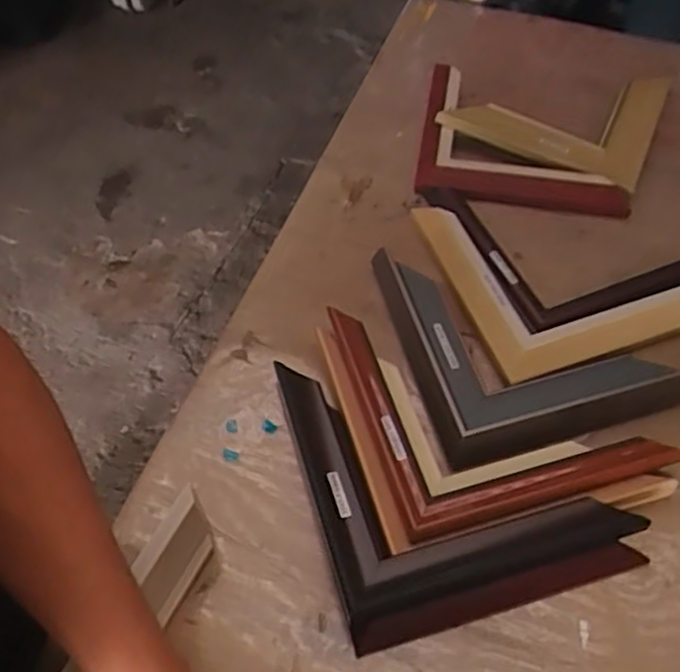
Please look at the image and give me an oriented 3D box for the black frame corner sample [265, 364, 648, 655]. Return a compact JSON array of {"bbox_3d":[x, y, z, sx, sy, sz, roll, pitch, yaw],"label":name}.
[{"bbox_3d":[0.076,0.084,0.479,0.200,0.041,0.209,-12,55,-10],"label":"black frame corner sample"}]

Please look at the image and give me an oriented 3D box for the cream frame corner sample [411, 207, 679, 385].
[{"bbox_3d":[0.186,-0.070,0.588,0.193,0.015,0.207,-18,55,-12],"label":"cream frame corner sample"}]

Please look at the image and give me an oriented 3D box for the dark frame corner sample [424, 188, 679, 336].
[{"bbox_3d":[0.187,-0.055,0.577,0.264,0.015,0.136,18,55,15],"label":"dark frame corner sample"}]

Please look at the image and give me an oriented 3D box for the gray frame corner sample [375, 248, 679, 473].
[{"bbox_3d":[0.146,-0.004,0.553,0.200,0.036,0.199,-13,54,-8],"label":"gray frame corner sample"}]

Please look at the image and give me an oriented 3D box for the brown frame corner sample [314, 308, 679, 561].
[{"bbox_3d":[0.108,0.052,0.514,0.211,0.029,0.194,-10,55,-8],"label":"brown frame corner sample"}]

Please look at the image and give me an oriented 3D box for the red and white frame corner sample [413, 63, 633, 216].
[{"bbox_3d":[0.184,-0.201,0.679,0.200,0.027,0.168,8,53,7],"label":"red and white frame corner sample"}]

